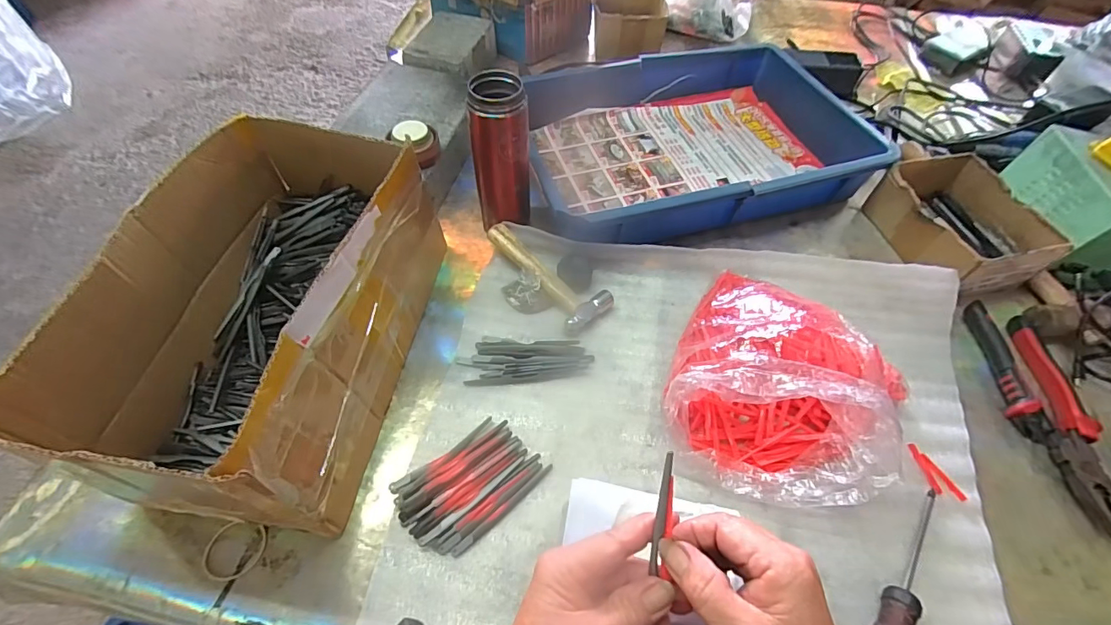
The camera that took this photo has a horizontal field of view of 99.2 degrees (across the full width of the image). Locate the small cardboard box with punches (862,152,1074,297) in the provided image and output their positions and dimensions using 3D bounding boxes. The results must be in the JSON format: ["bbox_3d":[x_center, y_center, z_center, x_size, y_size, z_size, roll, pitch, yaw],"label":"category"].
[{"bbox_3d":[0.473,-0.109,0.565,0.128,0.067,0.175,-7,56,-8],"label":"small cardboard box with punches"}]

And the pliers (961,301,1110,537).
[{"bbox_3d":[0.467,0.090,0.450,0.060,0.025,0.219,4,55,0],"label":"pliers"}]

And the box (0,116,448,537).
[{"bbox_3d":[-0.239,-0.006,0.408,0.191,0.145,0.316,8,55,3],"label":"box"}]

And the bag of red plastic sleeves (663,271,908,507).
[{"bbox_3d":[0.195,0.054,0.409,0.188,0.111,0.191,35,61,20],"label":"bag of red plastic sleeves"}]

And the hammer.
[{"bbox_3d":[-0.013,-0.046,0.515,0.057,0.034,0.154,-39,65,-25],"label":"hammer"}]

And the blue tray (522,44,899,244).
[{"bbox_3d":[0.170,-0.232,0.633,0.439,0.072,0.299,-14,57,-12],"label":"blue tray"}]

